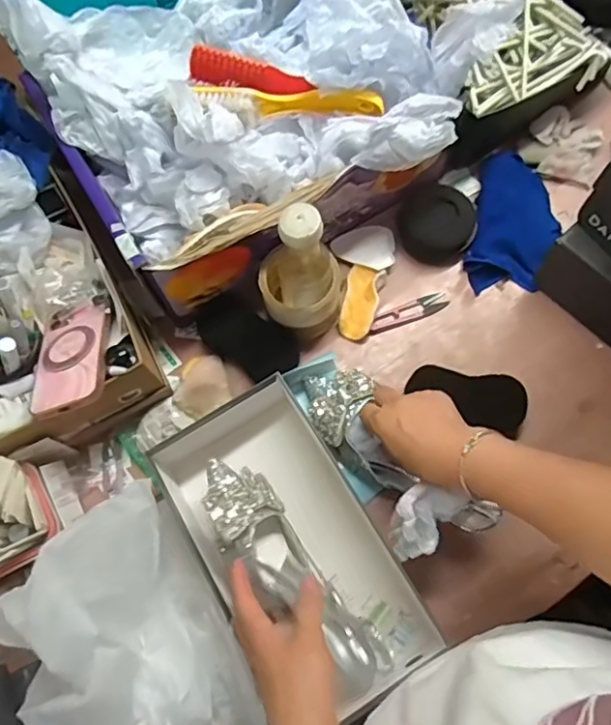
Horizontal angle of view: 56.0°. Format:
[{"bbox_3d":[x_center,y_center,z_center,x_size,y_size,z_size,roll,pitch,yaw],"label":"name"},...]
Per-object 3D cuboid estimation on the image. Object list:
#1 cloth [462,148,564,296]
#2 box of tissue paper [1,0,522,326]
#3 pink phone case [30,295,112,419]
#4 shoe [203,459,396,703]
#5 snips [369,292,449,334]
[{"bbox_3d":[0.256,-0.171,0.702,0.100,0.037,0.180,13,72,7],"label":"cloth"},{"bbox_3d":[-0.028,-0.287,0.623,0.450,0.208,0.322,-29,72,-7],"label":"box of tissue paper"},{"bbox_3d":[-0.235,-0.007,0.577,0.077,0.010,0.127,-18,52,10],"label":"pink phone case"},{"bbox_3d":[-0.014,0.198,0.550,0.063,0.073,0.243,-39,81,-10],"label":"shoe"},{"bbox_3d":[0.123,-0.058,0.686,0.098,0.007,0.024,-21,72,-4],"label":"snips"}]

